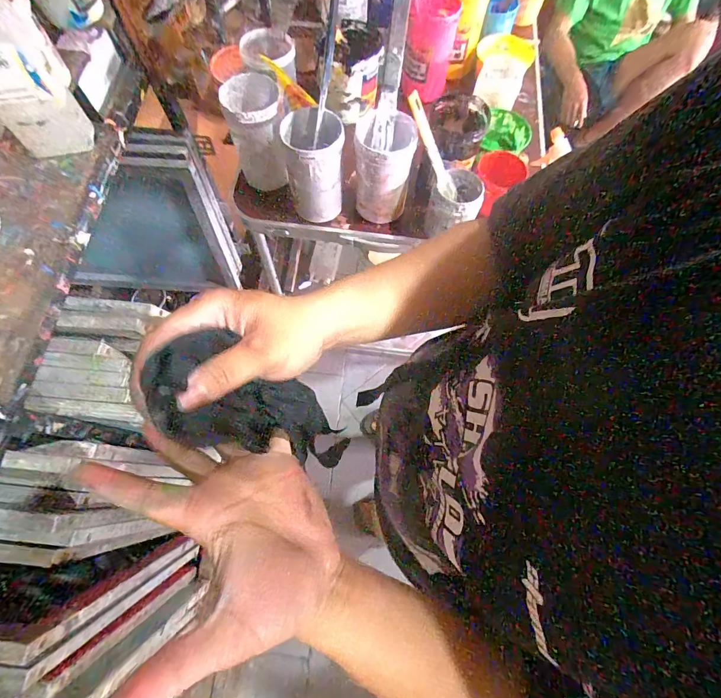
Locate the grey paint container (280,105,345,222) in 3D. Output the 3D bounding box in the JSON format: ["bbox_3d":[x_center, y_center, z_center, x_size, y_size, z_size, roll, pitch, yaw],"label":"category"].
[{"bbox_3d":[-0.074,-0.299,0.610,0.090,0.135,0.094,-7,71,-4],"label":"grey paint container"}]

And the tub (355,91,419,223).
[{"bbox_3d":[0.037,-0.308,0.613,0.087,0.152,0.102,0,70,-2],"label":"tub"}]

